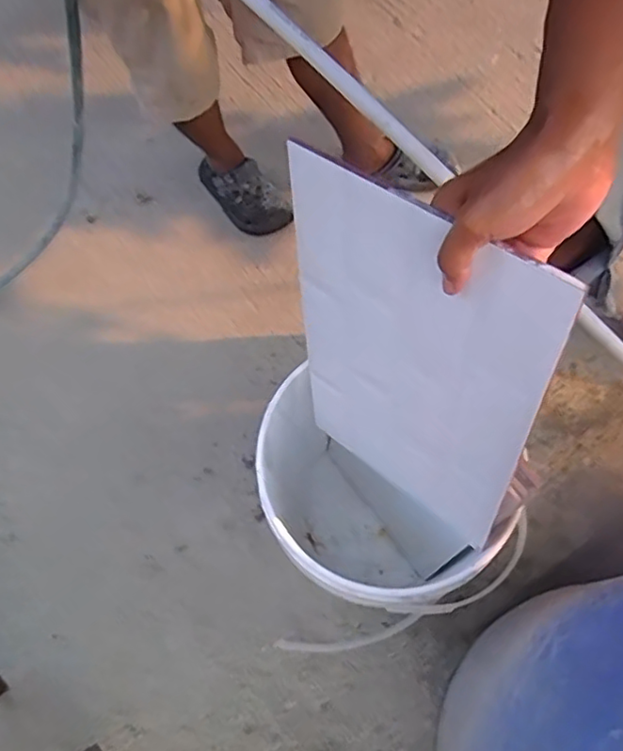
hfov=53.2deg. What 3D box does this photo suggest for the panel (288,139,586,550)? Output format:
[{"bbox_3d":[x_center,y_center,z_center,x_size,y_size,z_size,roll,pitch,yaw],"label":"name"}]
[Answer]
[{"bbox_3d":[0.085,0.009,0.580,0.241,0.409,0.013,36,65,27],"label":"panel"}]

